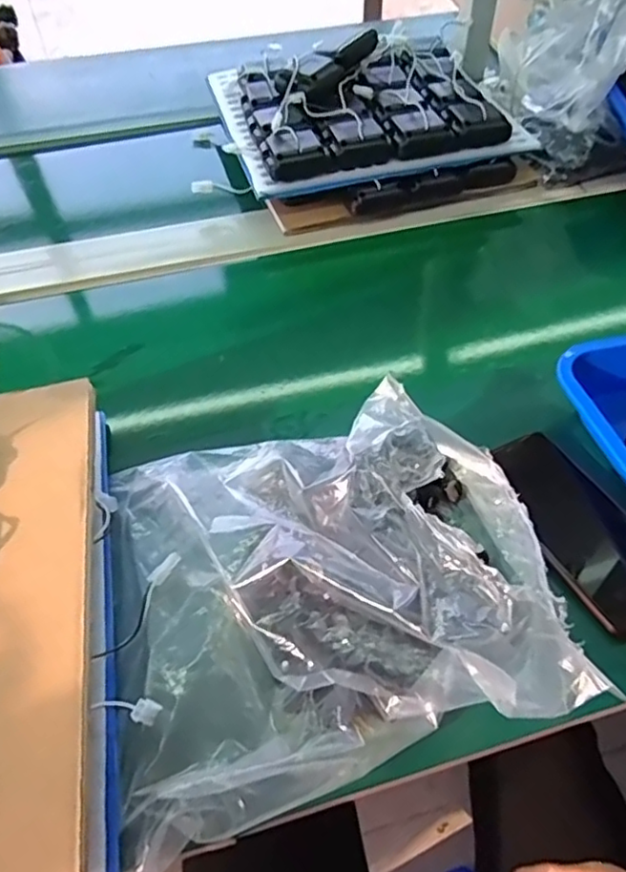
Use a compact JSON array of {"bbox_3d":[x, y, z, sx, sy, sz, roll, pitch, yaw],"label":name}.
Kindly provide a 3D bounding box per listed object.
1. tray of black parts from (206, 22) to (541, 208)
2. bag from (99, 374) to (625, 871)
[{"bbox_3d":[0.066,-0.427,0.788,0.347,0.077,0.304,-12,51,-8],"label":"tray of black parts"},{"bbox_3d":[0.006,0.077,0.400,0.294,0.094,0.251,-14,51,-10],"label":"bag"}]

